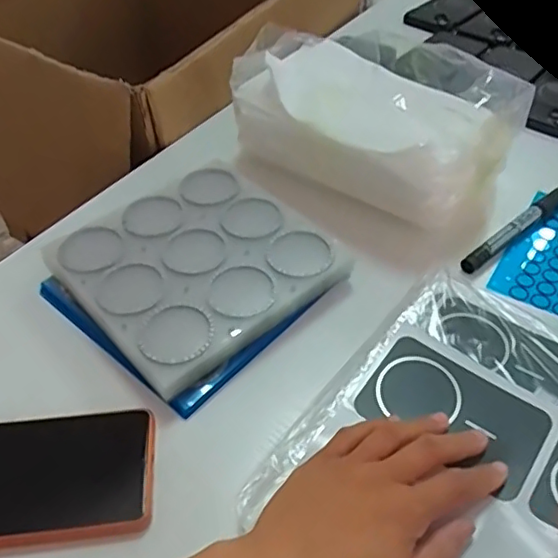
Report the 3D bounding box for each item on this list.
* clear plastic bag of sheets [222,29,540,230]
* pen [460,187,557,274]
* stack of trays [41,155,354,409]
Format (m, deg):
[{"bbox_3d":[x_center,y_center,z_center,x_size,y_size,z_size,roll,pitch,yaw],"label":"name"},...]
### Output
[{"bbox_3d":[0.075,-0.146,0.530,0.246,0.094,0.152,27,53,27],"label":"clear plastic bag of sheets"},{"bbox_3d":[0.203,-0.043,0.505,0.138,0.015,0.013,-33,52,-26],"label":"pen"},{"bbox_3d":[-0.066,-0.013,0.465,0.177,0.031,0.173,-33,52,-26],"label":"stack of trays"}]

